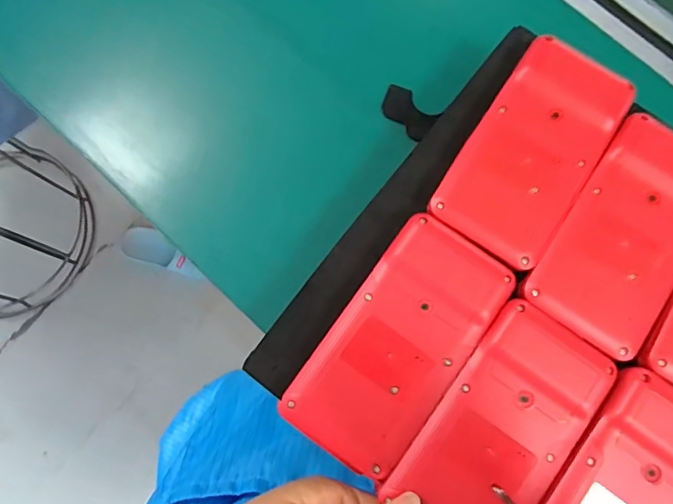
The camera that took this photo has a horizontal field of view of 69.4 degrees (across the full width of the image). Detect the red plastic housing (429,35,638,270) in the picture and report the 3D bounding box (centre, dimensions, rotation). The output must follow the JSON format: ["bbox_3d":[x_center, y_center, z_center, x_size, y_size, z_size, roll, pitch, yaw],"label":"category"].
[{"bbox_3d":[0.102,-0.054,0.252,0.062,0.015,0.115,34,79,5],"label":"red plastic housing"}]

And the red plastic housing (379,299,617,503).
[{"bbox_3d":[0.078,0.086,0.229,0.062,0.018,0.115,35,76,7],"label":"red plastic housing"}]

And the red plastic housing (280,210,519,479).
[{"bbox_3d":[0.031,0.044,0.236,0.060,0.018,0.117,35,80,5],"label":"red plastic housing"}]

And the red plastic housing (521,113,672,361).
[{"bbox_3d":[0.148,-0.010,0.244,0.063,0.014,0.116,34,80,5],"label":"red plastic housing"}]

